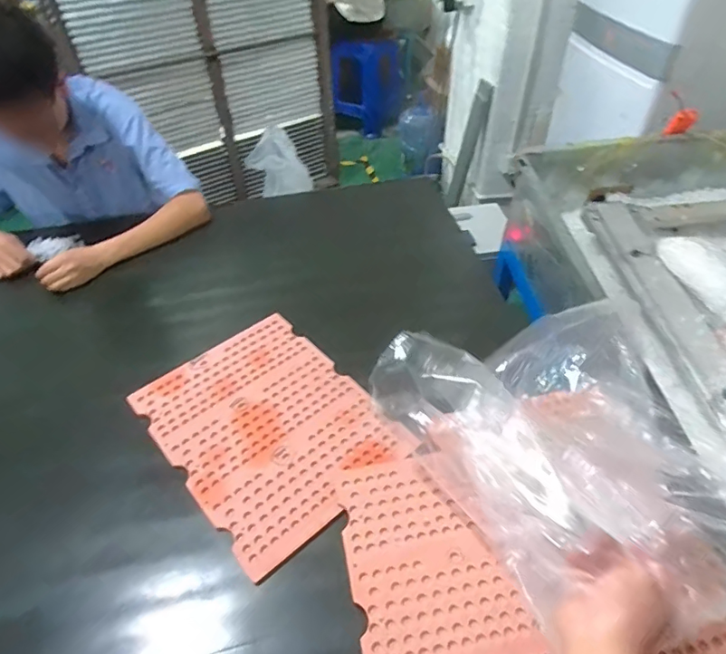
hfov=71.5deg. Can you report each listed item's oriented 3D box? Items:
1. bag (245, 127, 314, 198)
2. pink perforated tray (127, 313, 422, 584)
[{"bbox_3d":[-0.229,-0.441,1.355,0.157,0.172,0.052,-9,45,-8],"label":"bag"},{"bbox_3d":[-0.146,0.142,0.775,0.283,0.012,0.368,-34,52,-24],"label":"pink perforated tray"}]

